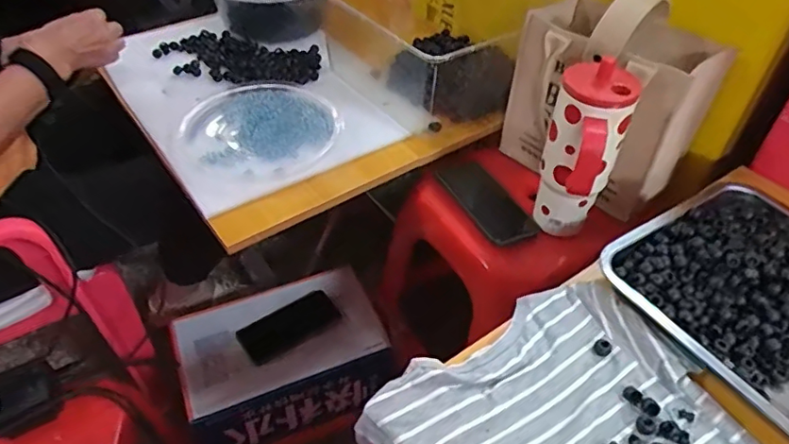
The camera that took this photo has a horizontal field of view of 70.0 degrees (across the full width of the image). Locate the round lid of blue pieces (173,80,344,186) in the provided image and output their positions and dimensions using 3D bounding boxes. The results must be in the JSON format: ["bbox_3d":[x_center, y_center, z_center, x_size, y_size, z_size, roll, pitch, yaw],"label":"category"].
[{"bbox_3d":[-0.198,-0.134,0.819,0.220,0.033,0.214,1,45,-1],"label":"round lid of blue pieces"}]

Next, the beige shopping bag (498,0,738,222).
[{"bbox_3d":[0.287,-0.179,0.762,0.146,0.257,0.236,-28,52,-26],"label":"beige shopping bag"}]

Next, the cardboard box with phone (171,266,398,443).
[{"bbox_3d":[-0.190,0.238,0.987,0.322,0.162,0.218,-14,47,-15],"label":"cardboard box with phone"}]

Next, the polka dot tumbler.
[{"bbox_3d":[0.219,-0.072,0.681,0.082,0.211,0.106,20,48,17],"label":"polka dot tumbler"}]

